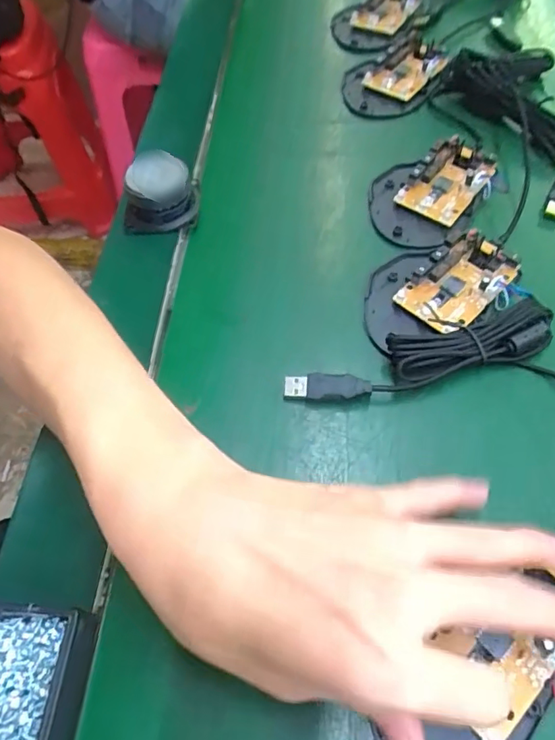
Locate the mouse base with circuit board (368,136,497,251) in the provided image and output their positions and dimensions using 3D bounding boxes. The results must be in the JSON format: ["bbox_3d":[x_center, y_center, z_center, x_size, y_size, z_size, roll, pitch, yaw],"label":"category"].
[{"bbox_3d":[0.103,-0.126,0.354,0.068,0.018,0.101,30,63,19],"label":"mouse base with circuit board"}]

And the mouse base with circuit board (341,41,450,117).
[{"bbox_3d":[0.094,-0.241,0.424,0.060,0.020,0.093,38,65,22],"label":"mouse base with circuit board"}]

